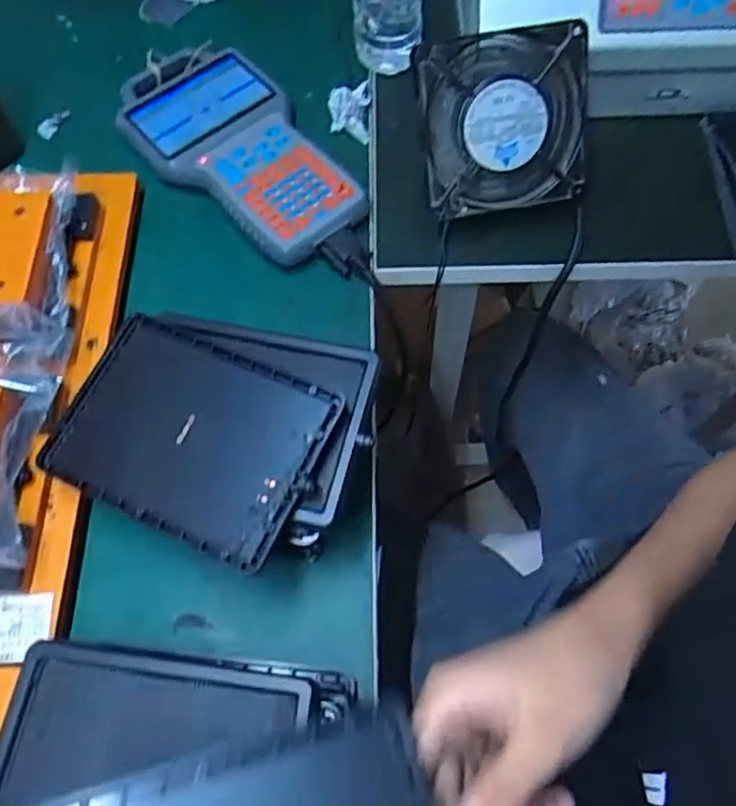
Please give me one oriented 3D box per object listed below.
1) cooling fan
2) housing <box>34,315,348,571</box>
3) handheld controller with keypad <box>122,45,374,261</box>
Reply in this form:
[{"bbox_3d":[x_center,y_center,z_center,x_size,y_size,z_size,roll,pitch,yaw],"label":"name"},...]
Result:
[{"bbox_3d":[0.096,-0.201,0.471,0.117,0.116,0.046,-9,26,-1],"label":"cooling fan"},{"bbox_3d":[-0.108,0.017,0.396,0.159,0.016,0.114,23,68,12],"label":"housing"},{"bbox_3d":[-0.111,-0.214,0.547,0.123,0.028,0.247,-37,69,-14],"label":"handheld controller with keypad"}]

